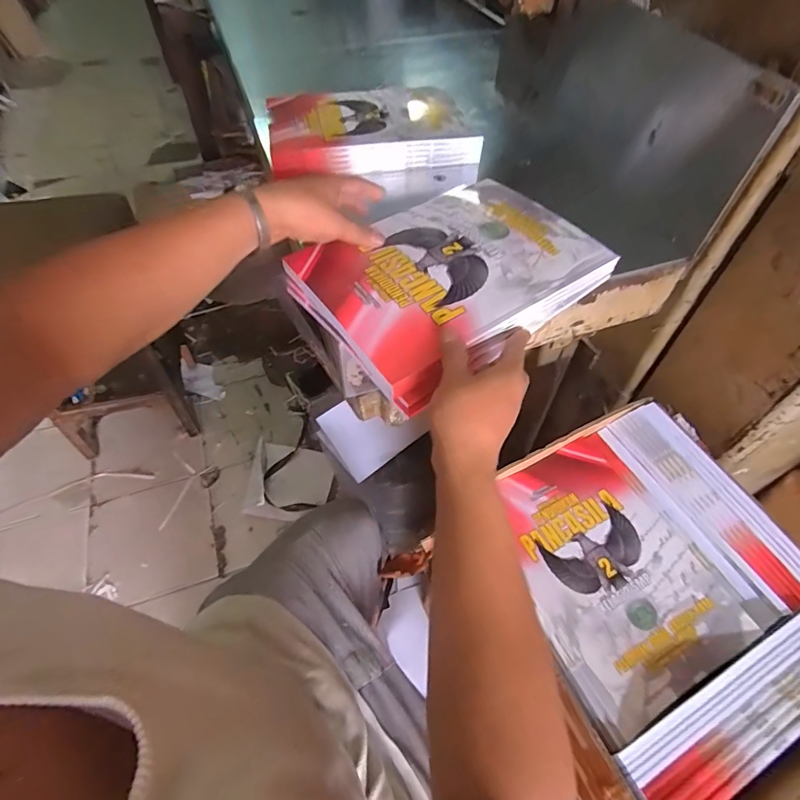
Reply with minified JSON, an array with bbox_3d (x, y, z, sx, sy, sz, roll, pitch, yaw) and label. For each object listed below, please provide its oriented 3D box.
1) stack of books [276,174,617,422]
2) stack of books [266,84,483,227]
[{"bbox_3d":[0.050,-0.134,0.500,0.291,0.050,0.210,-31,60,-19],"label":"stack of books"},{"bbox_3d":[-0.044,-0.379,0.680,0.270,0.066,0.213,-12,55,-7],"label":"stack of books"}]

